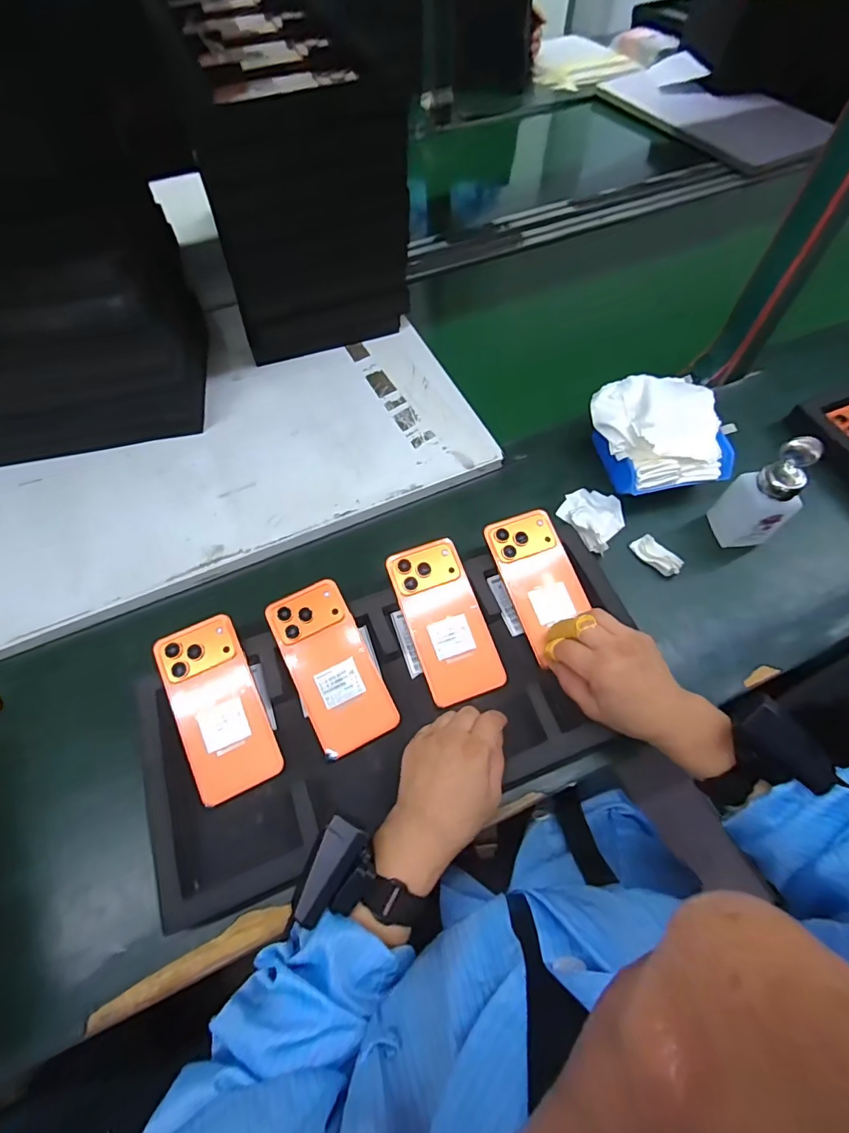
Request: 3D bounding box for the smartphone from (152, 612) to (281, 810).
[{"bbox_3d":[-0.195,0.130,0.461,0.075,0.005,0.162,-22,76,-15],"label":"smartphone"}]

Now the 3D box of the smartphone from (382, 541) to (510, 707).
[{"bbox_3d":[0.021,0.053,0.498,0.076,0.007,0.159,-19,76,-9],"label":"smartphone"}]

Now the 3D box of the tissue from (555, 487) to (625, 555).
[{"bbox_3d":[0.203,-0.063,0.583,0.079,0.018,0.075,-40,67,-19],"label":"tissue"}]

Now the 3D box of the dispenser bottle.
[{"bbox_3d":[0.363,-0.073,0.524,0.046,0.134,0.060,-17,62,-8],"label":"dispenser bottle"}]

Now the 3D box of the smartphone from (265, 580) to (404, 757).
[{"bbox_3d":[-0.091,0.095,0.477,0.076,0.007,0.160,-25,78,-12],"label":"smartphone"}]

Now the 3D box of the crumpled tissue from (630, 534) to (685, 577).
[{"bbox_3d":[0.264,-0.013,0.559,0.056,0.018,0.023,40,69,21],"label":"crumpled tissue"}]

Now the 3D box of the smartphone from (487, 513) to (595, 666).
[{"bbox_3d":[0.125,0.014,0.522,0.078,0.009,0.152,-18,77,-10],"label":"smartphone"}]

